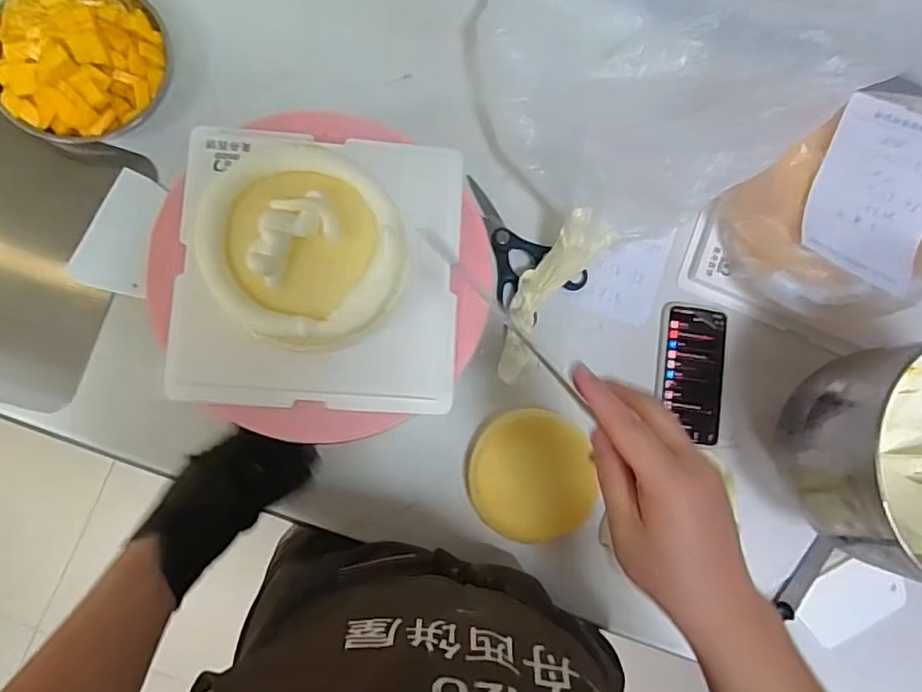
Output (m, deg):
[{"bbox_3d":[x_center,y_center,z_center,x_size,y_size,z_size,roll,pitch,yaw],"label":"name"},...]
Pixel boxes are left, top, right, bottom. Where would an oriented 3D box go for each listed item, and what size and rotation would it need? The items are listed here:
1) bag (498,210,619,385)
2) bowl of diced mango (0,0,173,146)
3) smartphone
[{"bbox_3d":[0.091,-0.056,0.621,0.054,0.047,0.198,29,103,-4],"label":"bag"},{"bbox_3d":[-0.410,-0.311,0.590,0.178,0.071,0.173,1,85,-7],"label":"bowl of diced mango"},{"bbox_3d":[0.278,0.031,0.660,0.087,0.015,0.158,7,85,-6],"label":"smartphone"}]

